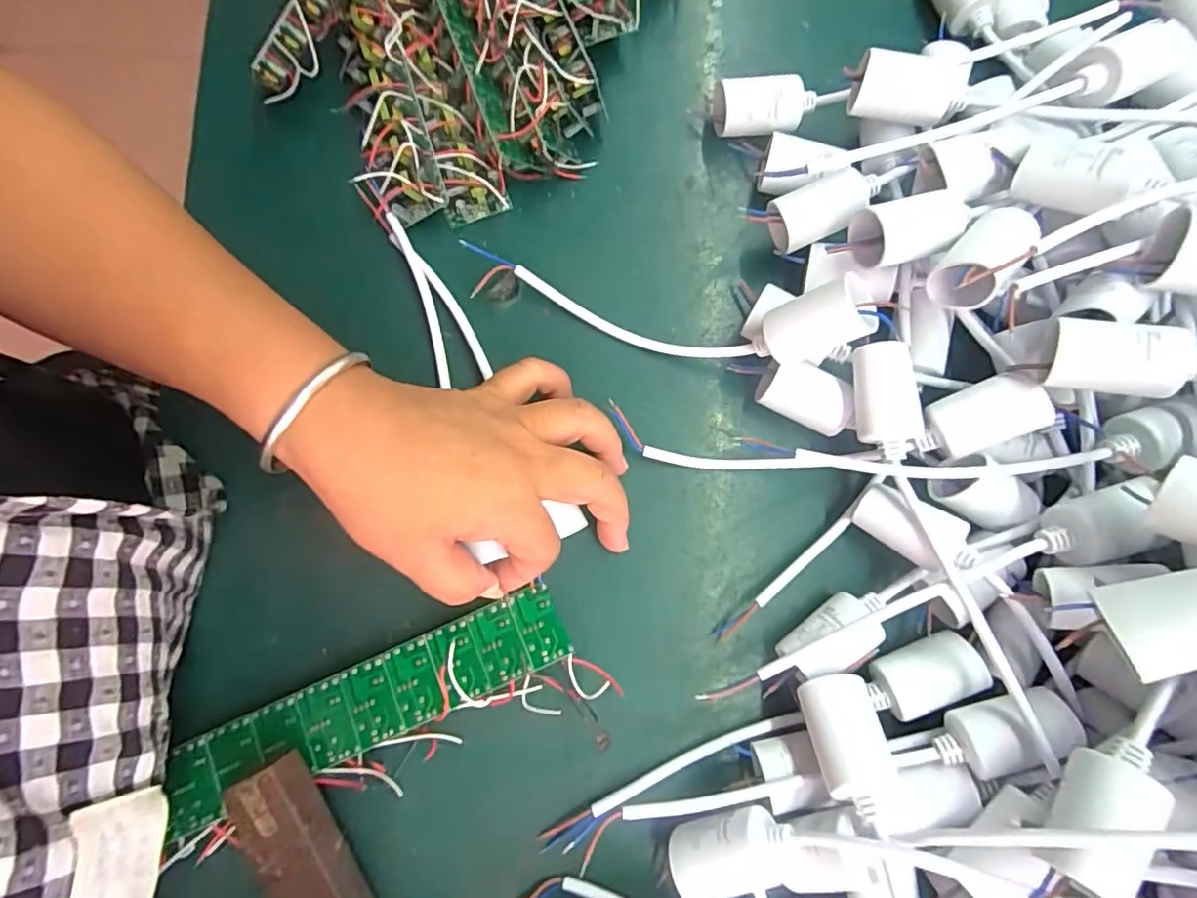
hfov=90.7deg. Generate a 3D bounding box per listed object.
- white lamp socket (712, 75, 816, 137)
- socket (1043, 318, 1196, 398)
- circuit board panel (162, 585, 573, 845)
[{"bbox_3d":[0.091,-0.185,0.327,0.054,0.025,0.027,1,79,0],"label":"white lamp socket"},{"bbox_3d":[0.213,-0.037,0.240,0.048,0.027,0.029,10,103,33],"label":"socket"},{"bbox_3d":[-0.103,0.115,0.267,0.181,0.004,0.035,-23,78,-7],"label":"circuit board panel"}]

